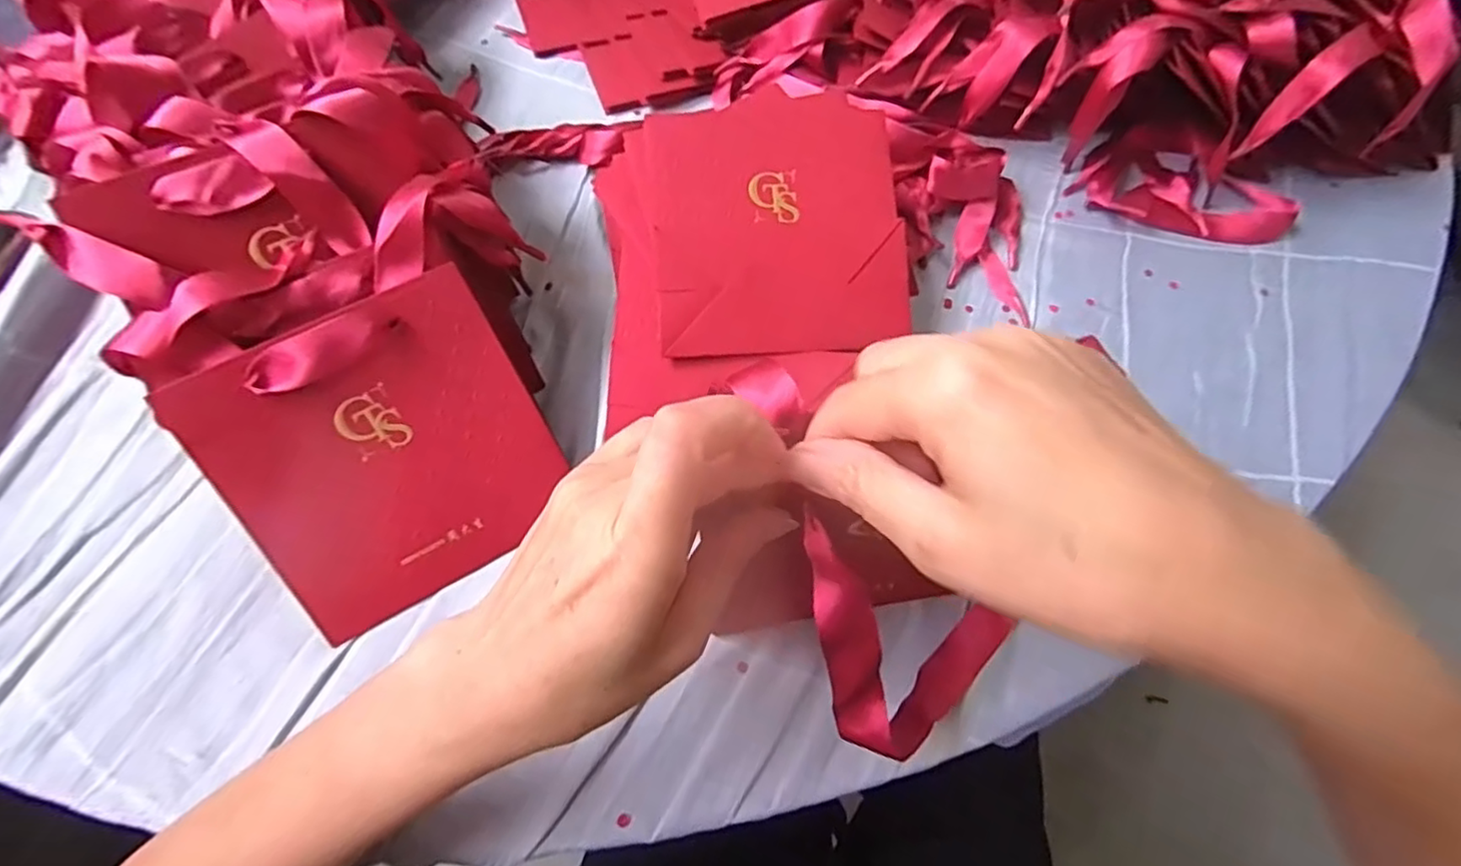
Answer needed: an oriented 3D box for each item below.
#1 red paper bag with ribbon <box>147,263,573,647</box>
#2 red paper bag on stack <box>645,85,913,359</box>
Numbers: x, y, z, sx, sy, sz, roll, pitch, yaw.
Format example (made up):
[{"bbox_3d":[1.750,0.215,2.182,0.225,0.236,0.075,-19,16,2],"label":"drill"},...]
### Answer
[{"bbox_3d":[-0.162,0.013,0.312,0.139,0.010,0.136,-29,109,-13],"label":"red paper bag with ribbon"},{"bbox_3d":[0.026,-0.118,0.361,0.135,0.012,0.153,-4,78,-7],"label":"red paper bag on stack"}]

